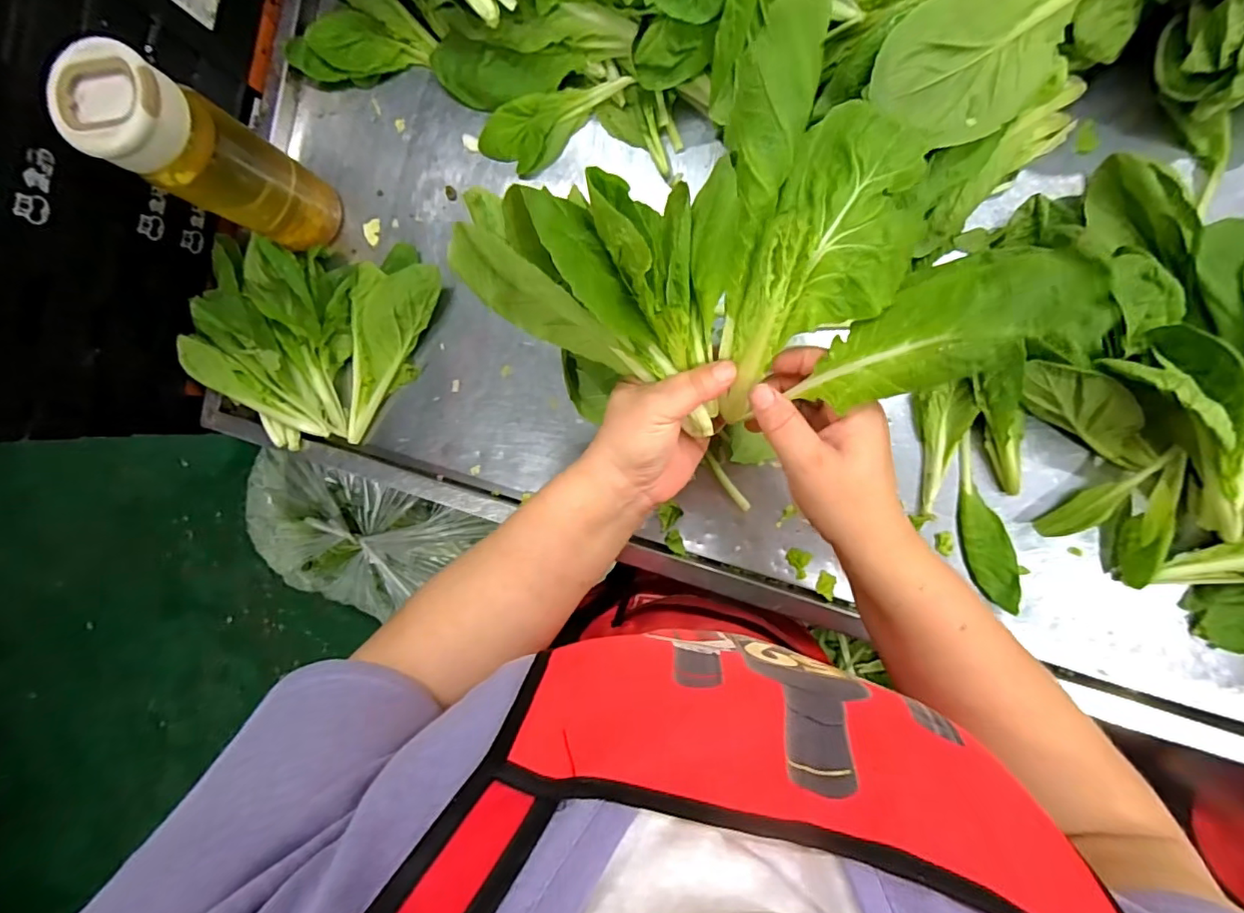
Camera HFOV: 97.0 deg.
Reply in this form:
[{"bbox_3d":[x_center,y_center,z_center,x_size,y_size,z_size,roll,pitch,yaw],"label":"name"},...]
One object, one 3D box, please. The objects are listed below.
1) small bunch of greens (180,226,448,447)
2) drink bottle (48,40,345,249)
[{"bbox_3d":[-0.298,-0.113,0.512,0.208,0.079,0.196,0,93,8],"label":"small bunch of greens"},{"bbox_3d":[-0.322,-0.234,0.450,0.065,0.202,0.073,28,96,6],"label":"drink bottle"}]

